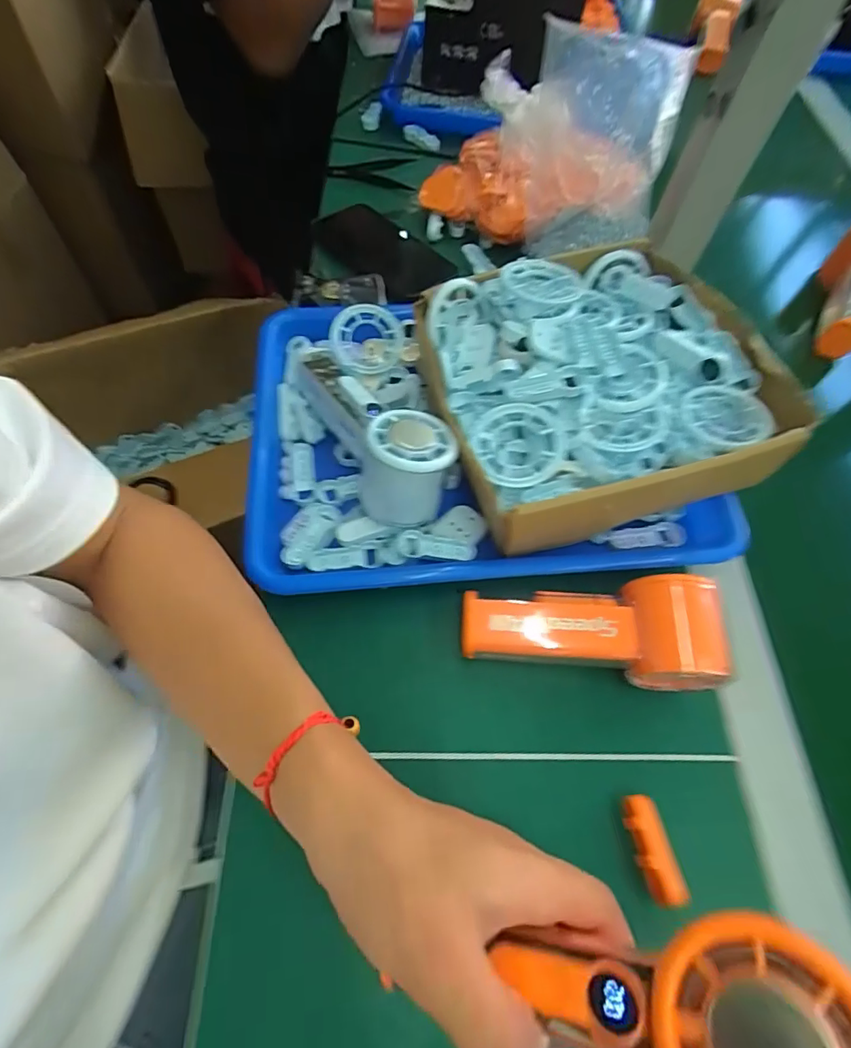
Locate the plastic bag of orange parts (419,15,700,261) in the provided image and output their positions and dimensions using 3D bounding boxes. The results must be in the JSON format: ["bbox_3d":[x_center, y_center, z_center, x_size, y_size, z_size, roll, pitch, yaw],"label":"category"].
[{"bbox_3d":[0.113,-0.344,0.470,0.205,0.137,0.104,17,62,5],"label":"plastic bag of orange parts"}]

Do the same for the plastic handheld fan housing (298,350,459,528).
[{"bbox_3d":[-0.036,-0.074,0.361,0.063,0.063,0.154,-23,66,-15],"label":"plastic handheld fan housing"}]

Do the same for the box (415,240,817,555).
[{"bbox_3d":[0.117,-0.091,0.364,0.213,0.080,0.202,-13,64,-10],"label":"box"}]

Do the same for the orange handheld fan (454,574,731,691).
[{"bbox_3d":[0.100,0.067,0.317,0.150,0.052,0.058,-1,61,11],"label":"orange handheld fan"}]

